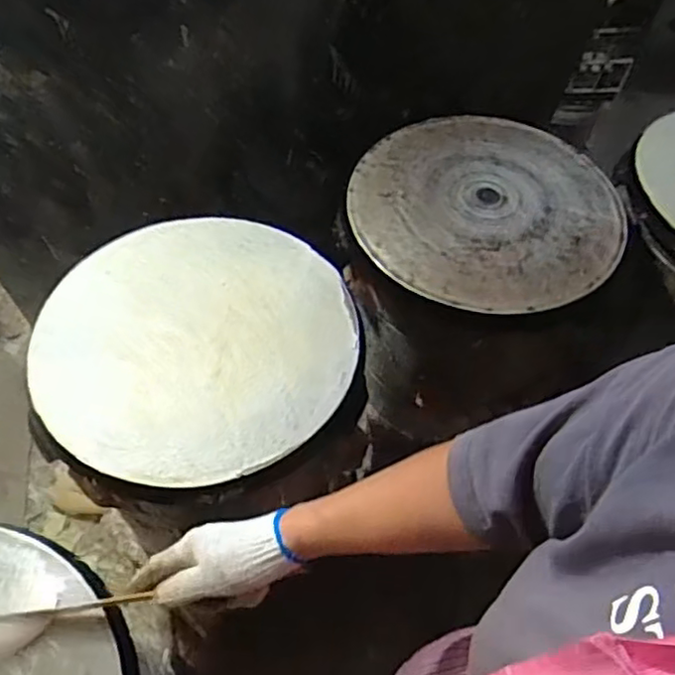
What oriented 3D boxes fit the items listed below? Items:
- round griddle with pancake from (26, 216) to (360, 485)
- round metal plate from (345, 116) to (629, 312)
[{"bbox_3d":[-0.165,-0.005,0.775,0.363,0.023,0.366,1,55,-2],"label":"round griddle with pancake"},{"bbox_3d":[0.210,-0.185,0.898,0.362,0.024,0.355,1,55,-2],"label":"round metal plate"}]

